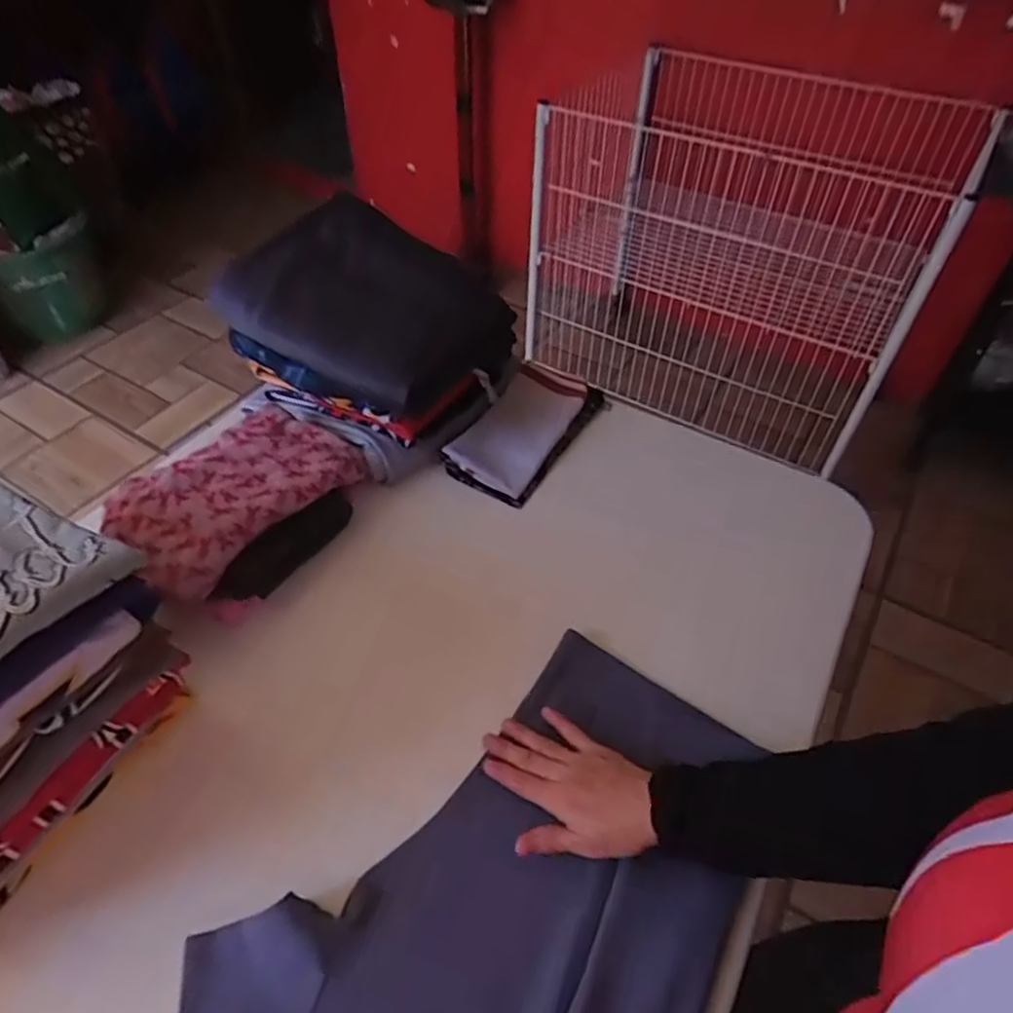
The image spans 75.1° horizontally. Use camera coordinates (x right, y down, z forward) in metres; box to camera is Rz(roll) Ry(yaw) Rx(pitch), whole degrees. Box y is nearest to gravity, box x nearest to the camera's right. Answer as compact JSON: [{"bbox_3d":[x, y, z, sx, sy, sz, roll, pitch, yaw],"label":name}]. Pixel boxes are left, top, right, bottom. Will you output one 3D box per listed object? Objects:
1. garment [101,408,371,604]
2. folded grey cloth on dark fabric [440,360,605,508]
[{"bbox_3d":[-0.266,-0.019,0.655,0.138,0.047,0.235,29,54,24],"label":"garment"},{"bbox_3d":[0.028,-0.098,0.799,0.105,0.045,0.214,27,53,22],"label":"folded grey cloth on dark fabric"}]

